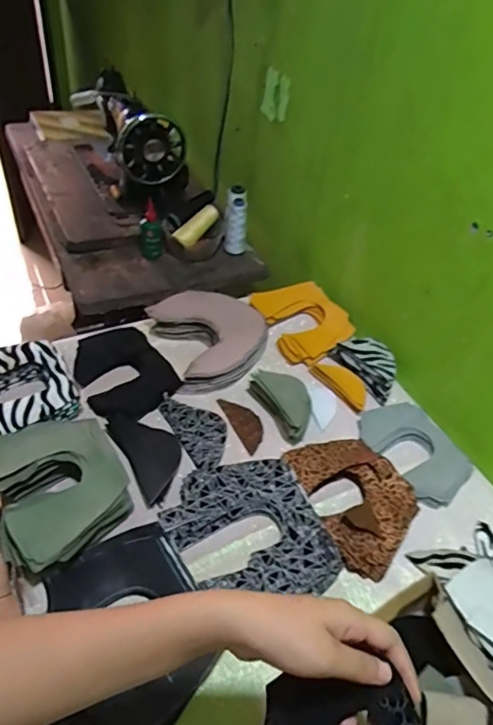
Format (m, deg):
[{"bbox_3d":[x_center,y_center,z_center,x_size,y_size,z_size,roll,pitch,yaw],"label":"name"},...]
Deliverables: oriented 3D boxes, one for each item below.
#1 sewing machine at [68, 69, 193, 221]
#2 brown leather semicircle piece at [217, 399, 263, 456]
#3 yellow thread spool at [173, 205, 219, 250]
[{"bbox_3d":[-0.257,-0.490,1.143,0.152,0.211,0.337,-15,49,-23],"label":"sewing machine"},{"bbox_3d":[-0.002,0.089,0.760,0.040,0.006,0.100,-21,53,-20],"label":"brown leather semicircle piece"},{"bbox_3d":[-0.100,-0.275,1.035,0.034,0.035,0.115,32,69,25],"label":"yellow thread spool"}]

